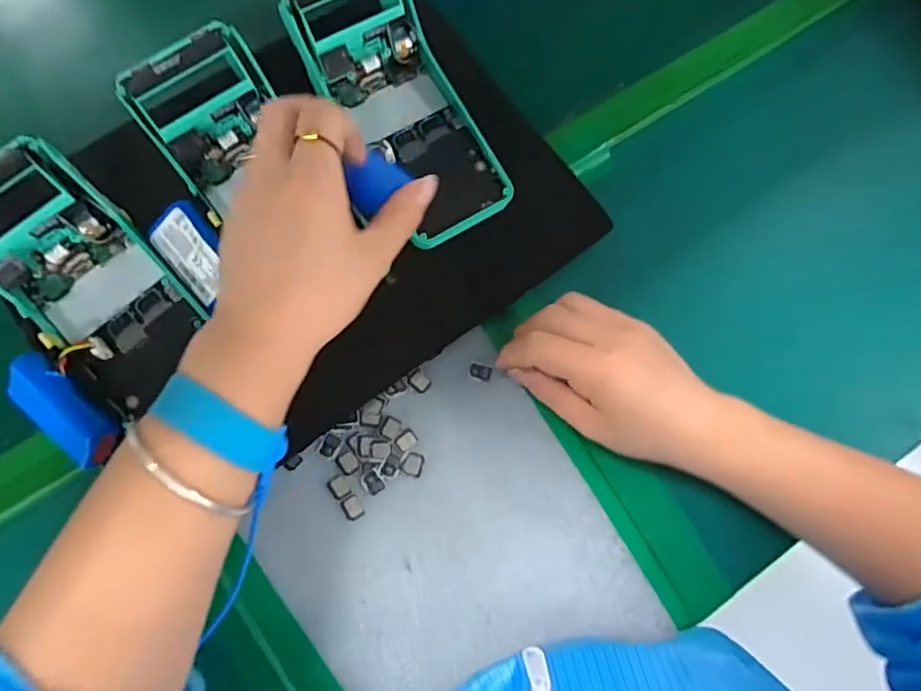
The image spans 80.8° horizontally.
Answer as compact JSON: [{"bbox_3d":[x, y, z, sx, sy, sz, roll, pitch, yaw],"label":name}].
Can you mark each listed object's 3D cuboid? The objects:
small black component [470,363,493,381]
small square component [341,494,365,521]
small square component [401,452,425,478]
[{"bbox_3d":[0.014,0.017,0.356,0.015,0.004,0.010,16,77,2],"label":"small black component"},{"bbox_3d":[-0.067,0.100,0.334,0.011,0.004,0.014,-30,77,-11],"label":"small square component"},{"bbox_3d":[-0.030,0.075,0.341,0.013,0.004,0.015,20,73,3],"label":"small square component"}]

